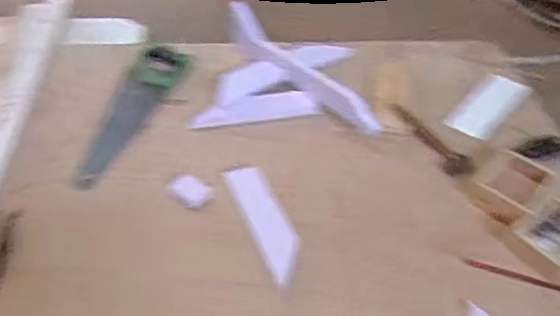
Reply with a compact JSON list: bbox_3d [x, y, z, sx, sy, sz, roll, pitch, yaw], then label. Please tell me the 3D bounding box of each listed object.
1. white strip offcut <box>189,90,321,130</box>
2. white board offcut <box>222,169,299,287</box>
[{"bbox_3d":[-0.053,-0.102,1.157,0.250,0.011,0.084,-6,44,-9],"label":"white strip offcut"},{"bbox_3d":[-0.024,0.102,0.941,0.065,0.010,0.251,-15,46,-18],"label":"white board offcut"}]

